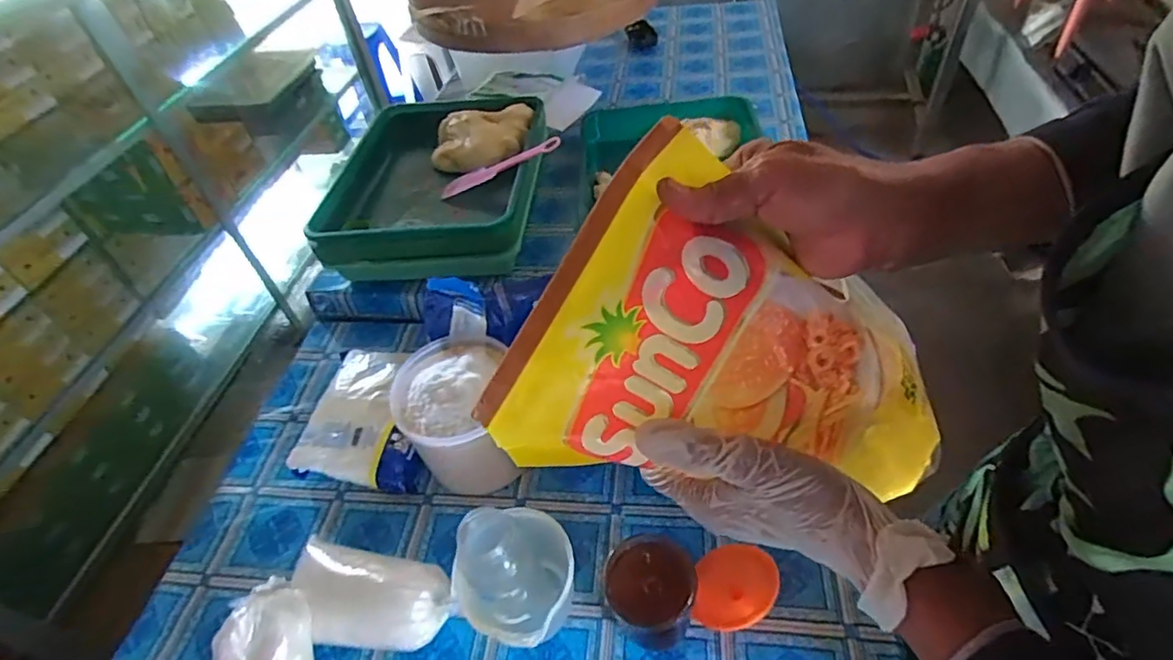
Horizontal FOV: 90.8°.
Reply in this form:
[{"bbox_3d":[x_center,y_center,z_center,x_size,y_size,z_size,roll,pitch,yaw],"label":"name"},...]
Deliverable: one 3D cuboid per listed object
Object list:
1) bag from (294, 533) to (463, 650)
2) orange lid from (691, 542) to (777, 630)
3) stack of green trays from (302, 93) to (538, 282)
[{"bbox_3d":[-0.191,0.233,0.503,0.160,0.060,0.076,7,48,14],"label":"bag"},{"bbox_3d":[0.124,0.214,0.484,0.072,0.010,0.077,-28,25,15],"label":"orange lid"},{"bbox_3d":[-0.214,-0.234,0.858,0.291,0.075,0.388,-3,47,6],"label":"stack of green trays"}]

